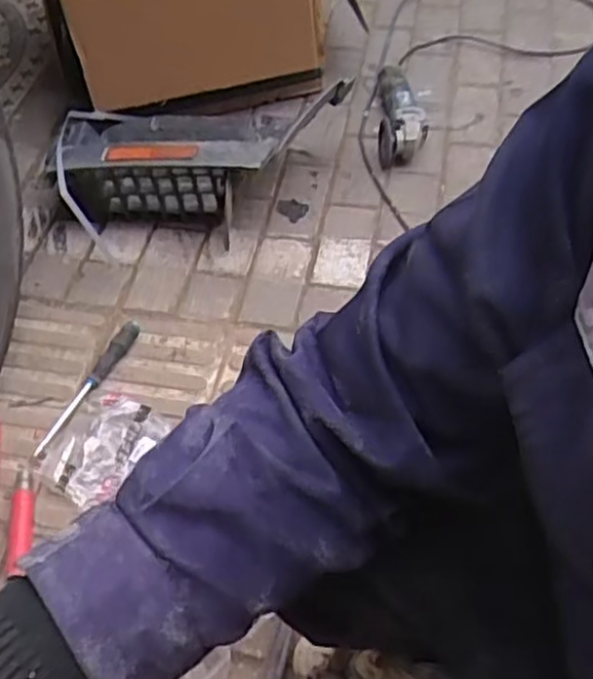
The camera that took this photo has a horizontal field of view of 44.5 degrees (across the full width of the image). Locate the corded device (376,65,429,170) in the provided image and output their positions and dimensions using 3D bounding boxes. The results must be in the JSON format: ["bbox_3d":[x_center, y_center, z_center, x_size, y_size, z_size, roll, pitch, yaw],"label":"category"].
[{"bbox_3d":[0.200,-0.431,1.386,0.087,0.085,0.236,0,54,4],"label":"corded device"}]

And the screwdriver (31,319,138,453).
[{"bbox_3d":[-0.315,0.066,1.088,0.026,0.035,0.241,25,59,20],"label":"screwdriver"}]

